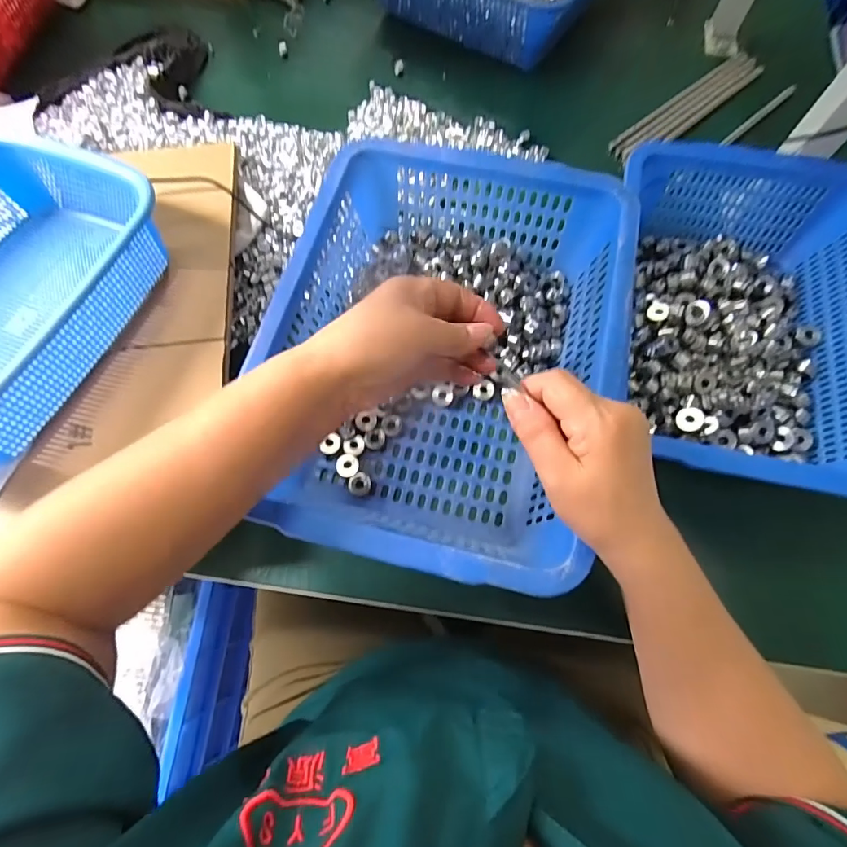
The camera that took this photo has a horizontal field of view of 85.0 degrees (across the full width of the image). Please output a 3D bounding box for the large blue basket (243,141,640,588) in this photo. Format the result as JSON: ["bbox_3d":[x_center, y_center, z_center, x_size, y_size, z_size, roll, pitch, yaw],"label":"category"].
[{"bbox_3d":[0.016,-0.057,0.406,0.266,0.112,0.351,13,71,5],"label":"large blue basket"}]

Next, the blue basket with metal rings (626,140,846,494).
[{"bbox_3d":[0.282,-0.092,0.407,0.223,0.082,0.307,4,70,2],"label":"blue basket with metal rings"}]

